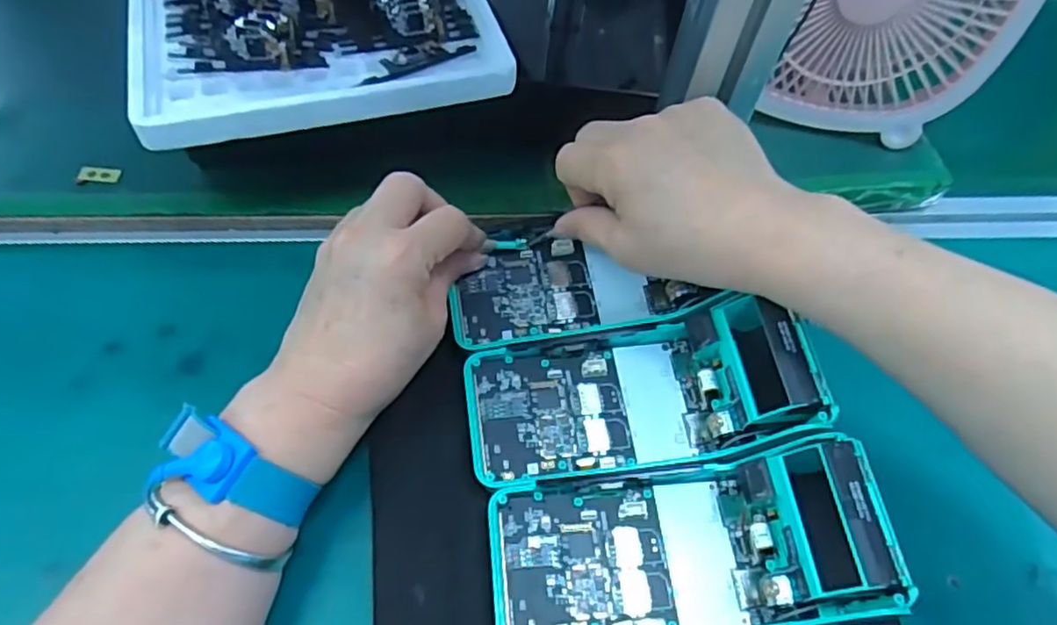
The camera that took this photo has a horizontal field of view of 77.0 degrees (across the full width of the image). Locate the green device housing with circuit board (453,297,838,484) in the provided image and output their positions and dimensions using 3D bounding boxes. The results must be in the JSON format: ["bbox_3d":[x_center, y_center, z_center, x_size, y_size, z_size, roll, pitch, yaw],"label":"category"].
[{"bbox_3d":[0.053,0.036,0.333,0.167,0.047,0.082,-9,59,-5],"label":"green device housing with circuit board"}]

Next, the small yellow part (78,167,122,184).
[{"bbox_3d":[-0.268,-0.086,0.415,0.023,0.004,0.010,0,60,-18],"label":"small yellow part"}]

